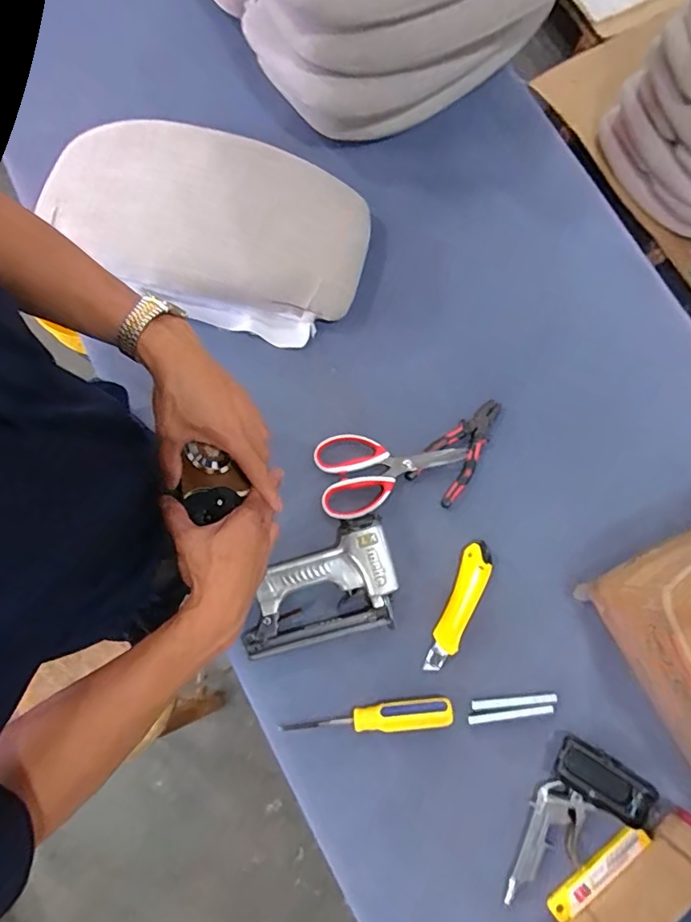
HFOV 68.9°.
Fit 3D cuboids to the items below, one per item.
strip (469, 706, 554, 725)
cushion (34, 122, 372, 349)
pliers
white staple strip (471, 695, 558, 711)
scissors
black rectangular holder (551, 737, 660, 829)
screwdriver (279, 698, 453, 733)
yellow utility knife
[{"bbox_3d":[0.195,0.300,0.595,0.099,0.006,0.011,-7,78,-2],"label":"strip"},{"bbox_3d":[-0.187,-0.314,0.678,0.418,0.081,0.234,17,79,3],"label":"cushion"},{"bbox_3d":[0.151,-0.019,0.652,0.067,0.011,0.153,38,80,7],"label":"pliers"},{"bbox_3d":[0.200,0.286,0.597,0.099,0.005,0.011,-4,78,-1],"label":"white staple strip"},{"bbox_3d":[0.059,0.008,0.646,0.188,0.013,0.106,-10,79,-3],"label":"scissors"},{"bbox_3d":[0.294,0.363,0.568,0.117,0.009,0.053,31,80,6],"label":"black rectangular holder"},{"bbox_3d":[0.025,0.296,0.577,0.192,0.019,0.030,-5,78,-1],"label":"screwdriver"},{"bbox_3d":[0.137,0.177,0.611,0.036,0.018,0.161,25,79,5],"label":"yellow utility knife"}]

